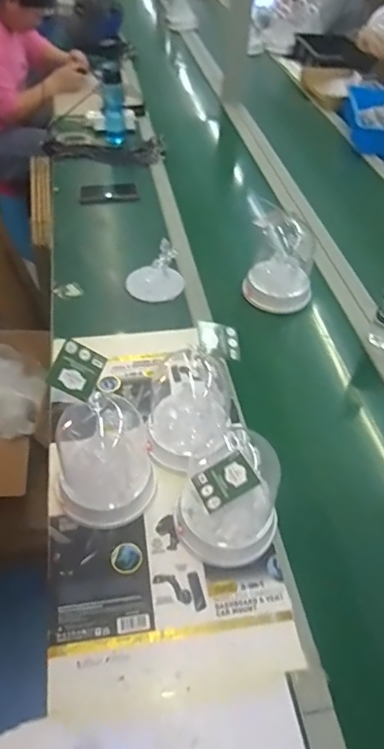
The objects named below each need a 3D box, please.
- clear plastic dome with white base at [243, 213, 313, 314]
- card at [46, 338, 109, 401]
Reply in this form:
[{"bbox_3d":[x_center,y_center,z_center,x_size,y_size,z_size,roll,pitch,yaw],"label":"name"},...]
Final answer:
[{"bbox_3d":[0.201,-0.244,1.119,0.151,0.171,0.135,16,48,11],"label":"clear plastic dome with white base"},{"bbox_3d":[-0.155,-0.006,0.690,0.062,0.007,0.070,32,67,-21],"label":"card"}]

